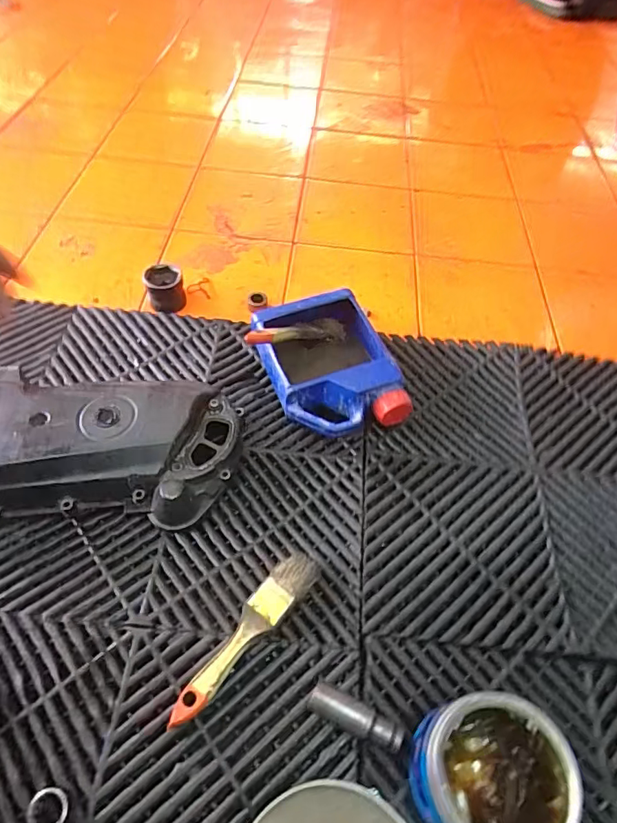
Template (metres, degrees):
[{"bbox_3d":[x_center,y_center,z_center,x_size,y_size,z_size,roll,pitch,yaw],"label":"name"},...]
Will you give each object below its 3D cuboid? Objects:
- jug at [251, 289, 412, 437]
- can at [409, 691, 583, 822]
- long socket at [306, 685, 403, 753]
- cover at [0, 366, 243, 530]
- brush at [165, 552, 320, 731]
[{"bbox_3d":[0.025,-0.052,0.613,0.158,0.075,0.185,-13,56,-13],"label":"jug"},{"bbox_3d":[0.136,0.276,0.377,0.106,0.081,0.098,2,54,-3],"label":"can"},{"bbox_3d":[0.039,0.260,0.423,0.081,0.025,0.024,21,56,11],"label":"long socket"},{"bbox_3d":[-0.265,0.032,0.524,0.373,0.085,0.159,0,54,-4],"label":"cover"},{"bbox_3d":[-0.059,0.202,0.455,0.036,0.022,0.176,37,60,21],"label":"brush"}]

